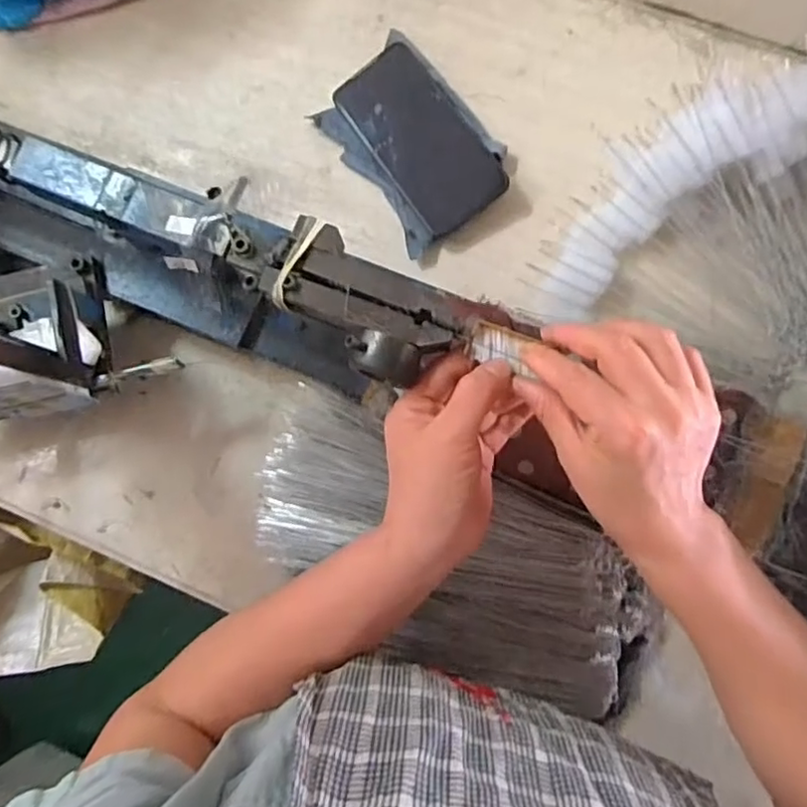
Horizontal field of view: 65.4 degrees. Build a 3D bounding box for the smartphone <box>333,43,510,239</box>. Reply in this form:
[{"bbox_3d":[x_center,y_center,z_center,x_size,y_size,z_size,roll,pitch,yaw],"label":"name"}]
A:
[{"bbox_3d":[0.012,-0.224,0.531,0.077,0.010,0.159,-36,83,9],"label":"smartphone"}]

